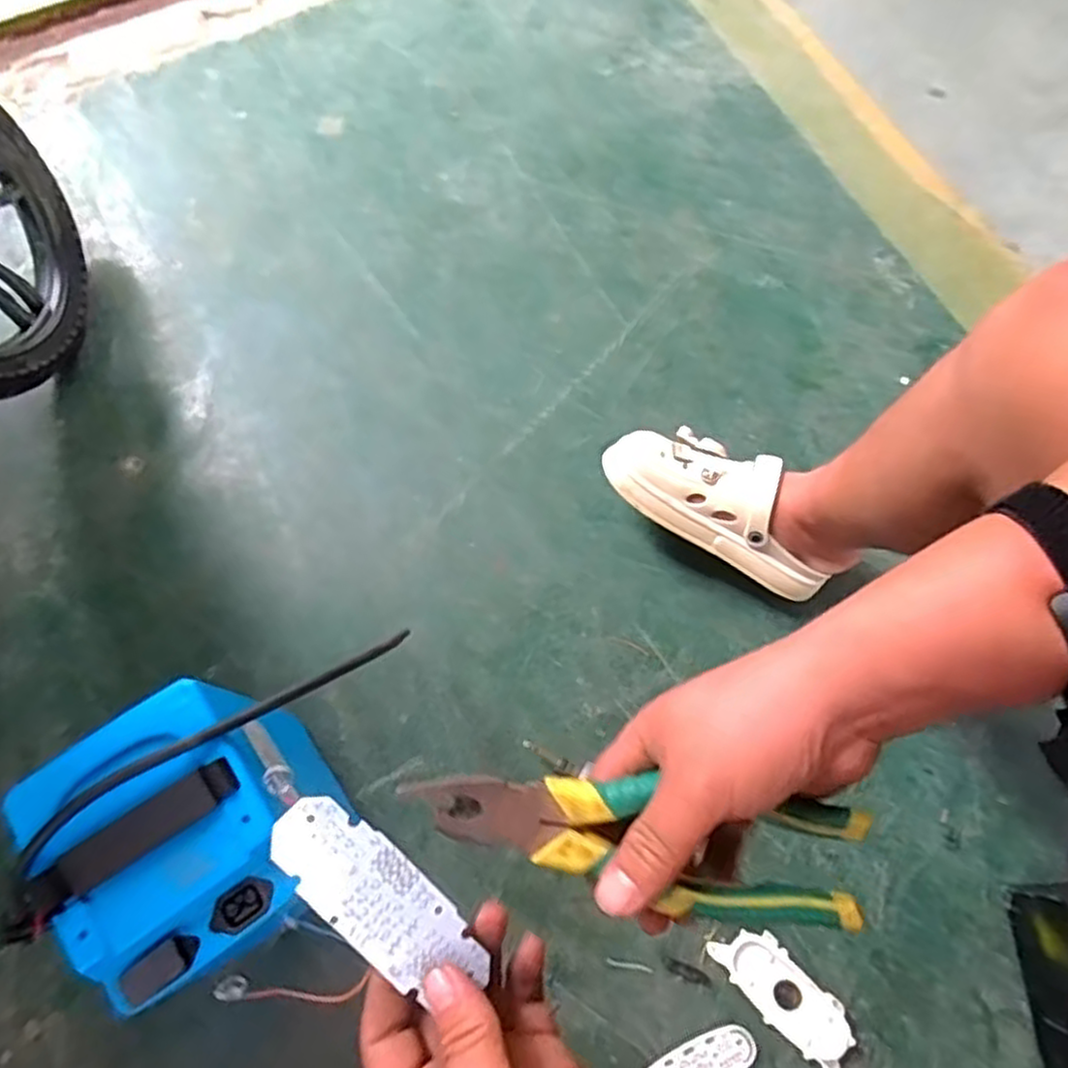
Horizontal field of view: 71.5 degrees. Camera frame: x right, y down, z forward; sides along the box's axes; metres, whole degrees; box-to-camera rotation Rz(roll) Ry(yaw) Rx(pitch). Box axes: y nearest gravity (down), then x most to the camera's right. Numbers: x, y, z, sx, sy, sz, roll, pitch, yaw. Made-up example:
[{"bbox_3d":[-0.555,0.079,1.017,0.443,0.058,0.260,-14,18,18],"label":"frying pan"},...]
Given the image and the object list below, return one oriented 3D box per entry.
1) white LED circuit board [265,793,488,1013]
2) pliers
[{"bbox_3d":[-0.064,0.150,0.303,0.102,0.004,0.036,46,76,-8],"label":"white LED circuit board"},{"bbox_3d":[0.043,0.127,0.314,0.190,0.012,0.051,11,72,2],"label":"pliers"}]

